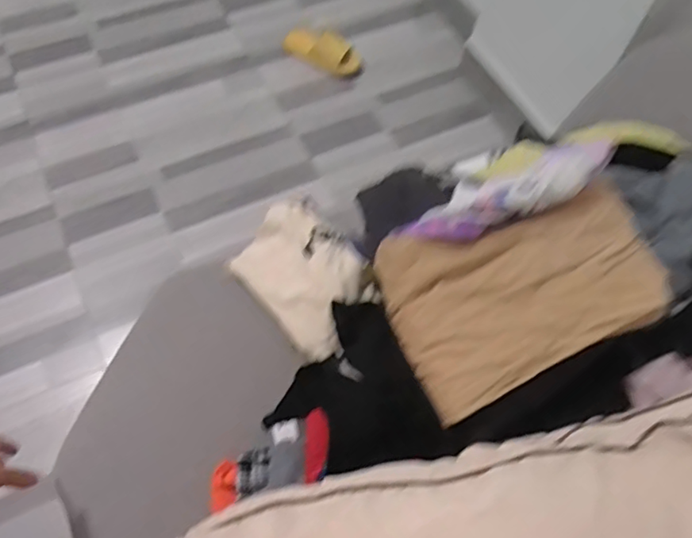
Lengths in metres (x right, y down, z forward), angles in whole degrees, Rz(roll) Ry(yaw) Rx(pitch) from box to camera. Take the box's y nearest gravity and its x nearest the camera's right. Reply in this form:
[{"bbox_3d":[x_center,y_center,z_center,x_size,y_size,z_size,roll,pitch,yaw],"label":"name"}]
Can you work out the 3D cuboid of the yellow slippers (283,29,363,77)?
[{"bbox_3d":[-0.073,-0.640,1.613,0.243,0.090,0.121,34,66,29],"label":"yellow slippers"}]

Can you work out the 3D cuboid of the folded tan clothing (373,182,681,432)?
[{"bbox_3d":[0.177,0.013,0.547,0.267,0.040,0.167,-21,65,-12],"label":"folded tan clothing"}]

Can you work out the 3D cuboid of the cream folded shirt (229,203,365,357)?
[{"bbox_3d":[-0.053,-0.002,0.747,0.150,0.049,0.217,-37,69,-18],"label":"cream folded shirt"}]

